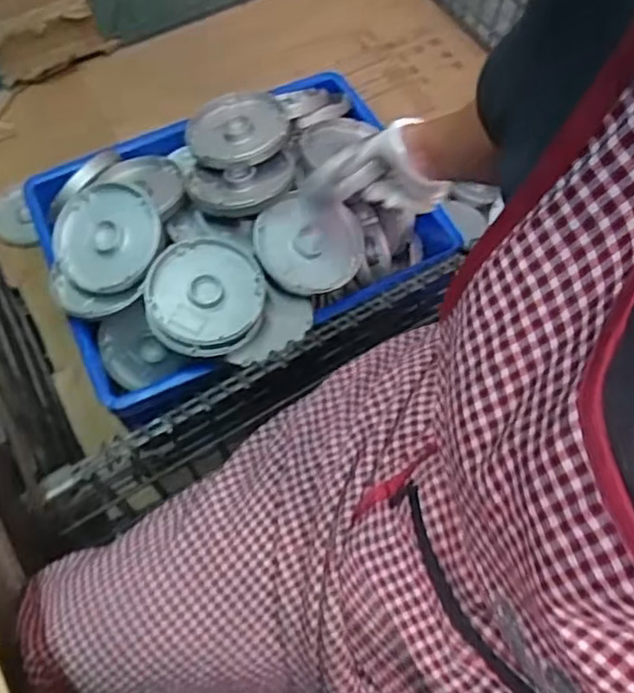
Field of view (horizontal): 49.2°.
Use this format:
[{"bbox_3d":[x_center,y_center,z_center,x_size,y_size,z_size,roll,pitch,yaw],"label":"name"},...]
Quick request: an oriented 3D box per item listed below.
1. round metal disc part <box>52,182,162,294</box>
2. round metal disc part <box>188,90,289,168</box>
[{"bbox_3d":[-0.267,-0.137,0.872,0.139,0.016,0.140,-1,79,7],"label":"round metal disc part"},{"bbox_3d":[-0.111,-0.304,0.957,0.137,0.025,0.152,-8,63,-4],"label":"round metal disc part"}]

